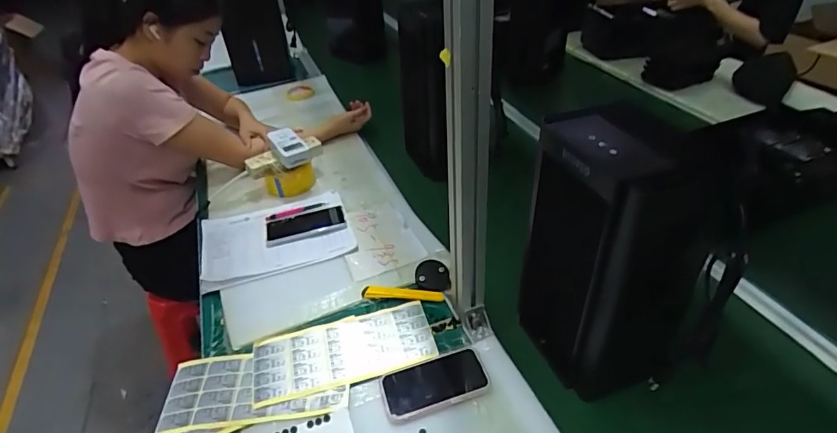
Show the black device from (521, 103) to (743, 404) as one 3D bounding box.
[{"bbox_3d":[0.236,0.058,0.622,0.133,0.334,0.183,-12,39,-6],"label":"black device"}]

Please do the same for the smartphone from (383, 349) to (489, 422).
[{"bbox_3d":[0.024,0.237,0.690,0.151,0.015,0.075,-17,40,-11],"label":"smartphone"}]

